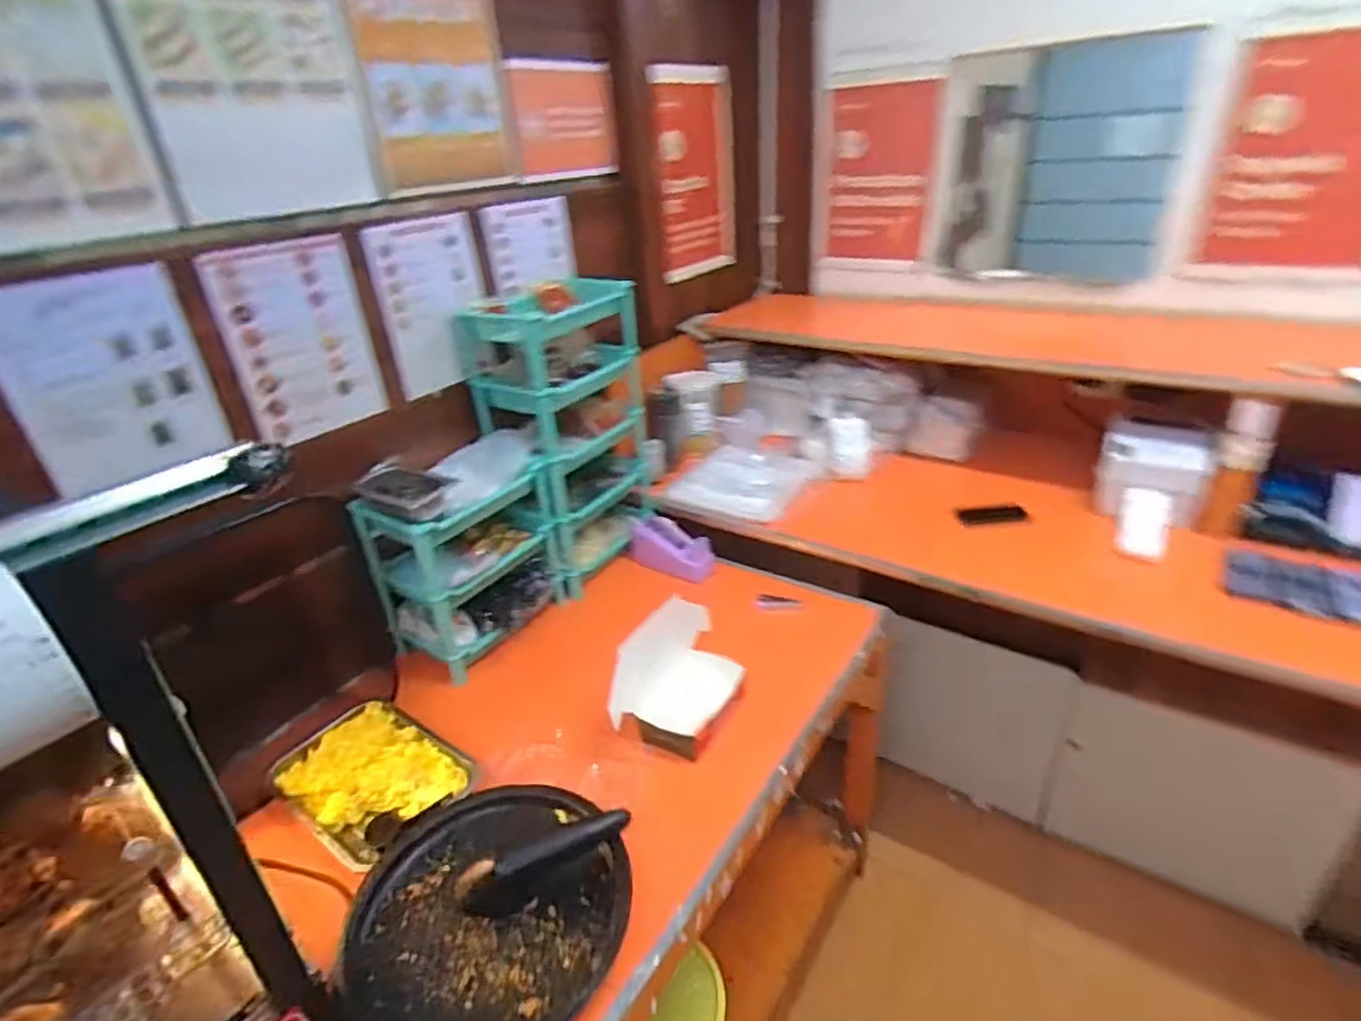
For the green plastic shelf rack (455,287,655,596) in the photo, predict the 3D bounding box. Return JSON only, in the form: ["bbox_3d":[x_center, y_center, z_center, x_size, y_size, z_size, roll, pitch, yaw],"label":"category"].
[{"bbox_3d":[-0.230,-0.175,1.487,0.220,0.556,0.366,12,33,28],"label":"green plastic shelf rack"}]

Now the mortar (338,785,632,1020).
[{"bbox_3d":[-0.239,0.494,0.871,0.337,0.064,0.366,-4,29,2],"label":"mortar"}]

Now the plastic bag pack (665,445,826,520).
[{"bbox_3d":[0.170,-0.082,1.643,0.297,0.050,0.302,15,41,27],"label":"plastic bag pack"}]

